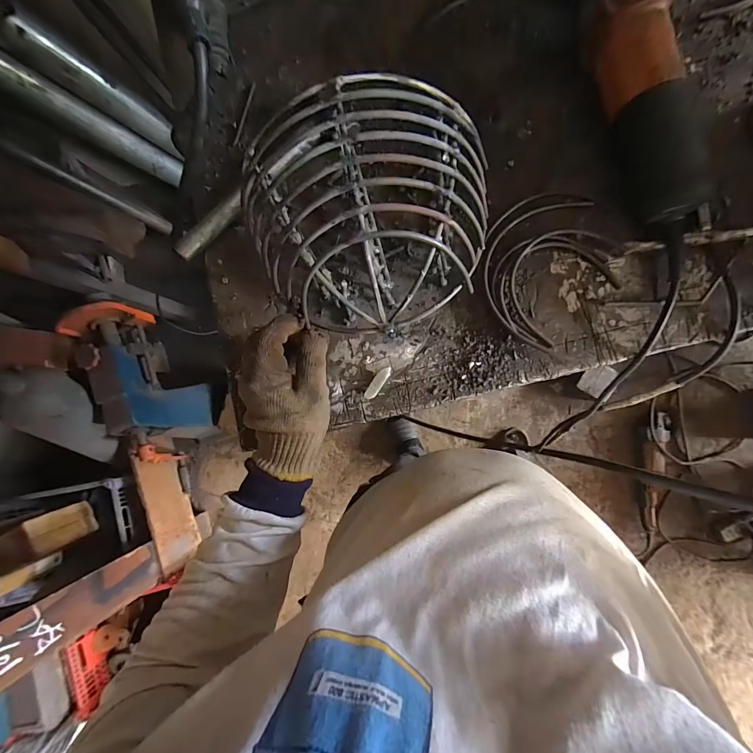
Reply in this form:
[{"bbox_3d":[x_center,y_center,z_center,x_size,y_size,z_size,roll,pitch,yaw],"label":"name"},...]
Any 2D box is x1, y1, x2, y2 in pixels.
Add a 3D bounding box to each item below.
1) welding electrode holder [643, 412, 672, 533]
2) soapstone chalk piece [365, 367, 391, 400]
[{"bbox_3d":[0.863,0.295,1.134,0.064,0.062,0.363,1,88,9],"label":"welding electrode holder"},{"bbox_3d":[0.002,0.007,0.394,0.011,0.005,0.039,34,93,9],"label":"soapstone chalk piece"}]

